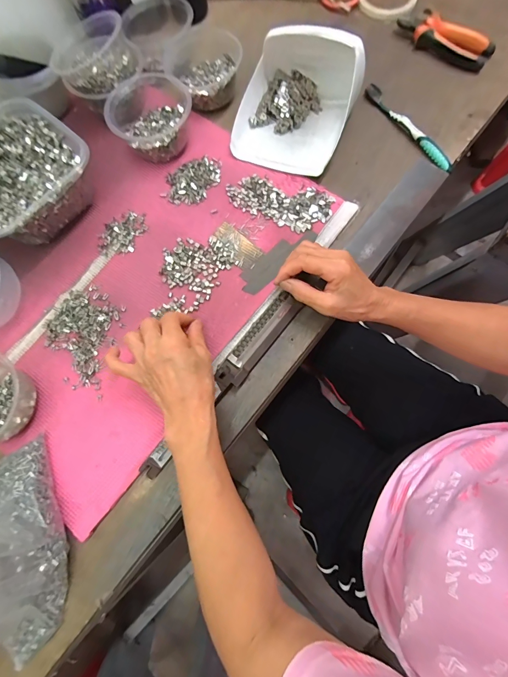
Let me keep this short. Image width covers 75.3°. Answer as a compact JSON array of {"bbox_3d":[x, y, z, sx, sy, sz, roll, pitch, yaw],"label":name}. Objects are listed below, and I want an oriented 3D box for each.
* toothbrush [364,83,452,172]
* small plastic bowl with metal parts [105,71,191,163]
[{"bbox_3d":[0.224,-0.306,0.478,0.014,0.018,0.178,-33,74,-6],"label":"toothbrush"},{"bbox_3d":[-0.150,-0.319,0.471,0.113,0.060,0.120,-1,74,4],"label":"small plastic bowl with metal parts"}]

